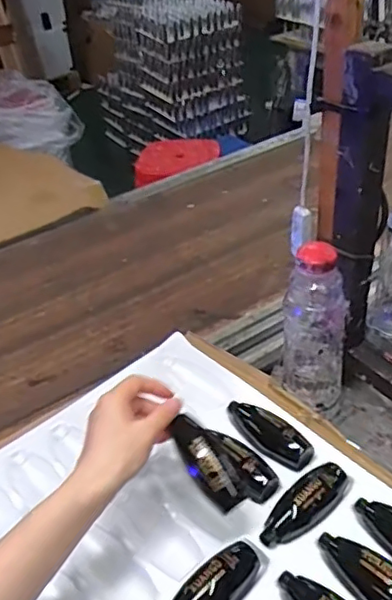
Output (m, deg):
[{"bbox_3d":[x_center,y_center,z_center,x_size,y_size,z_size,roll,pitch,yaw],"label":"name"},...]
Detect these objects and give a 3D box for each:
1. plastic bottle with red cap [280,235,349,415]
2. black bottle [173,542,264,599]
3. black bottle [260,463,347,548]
[{"bbox_3d":[0.122,0.030,0.620,0.063,0.186,0.054,14,42,25],"label":"plastic bottle with red cap"},{"bbox_3d":[0.011,0.232,0.471,0.102,0.023,0.032,-32,44,-29],"label":"black bottle"},{"bbox_3d":[0.097,0.181,0.528,0.101,0.021,0.033,-31,43,-28],"label":"black bottle"}]

